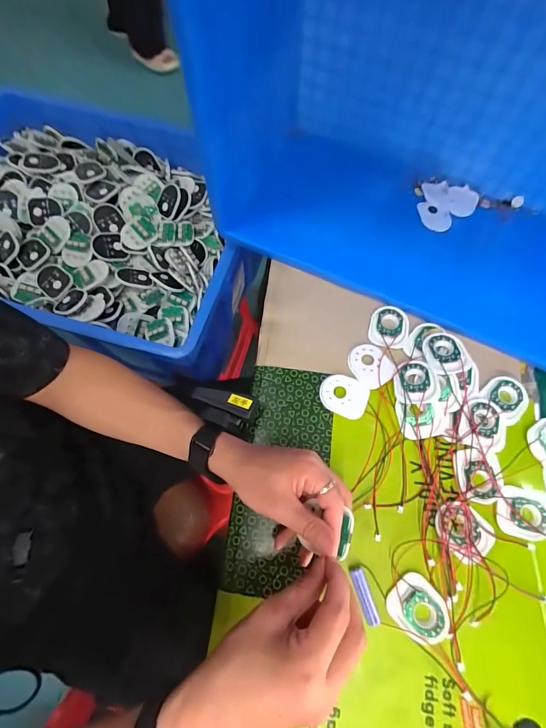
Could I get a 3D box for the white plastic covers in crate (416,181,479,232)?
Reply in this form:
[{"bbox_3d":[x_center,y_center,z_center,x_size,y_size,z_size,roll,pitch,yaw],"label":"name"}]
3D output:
[{"bbox_3d":[0.244,-0.232,0.484,0.086,0.014,0.072,-34,73,-9],"label":"white plastic covers in crate"}]

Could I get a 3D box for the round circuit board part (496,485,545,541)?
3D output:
[{"bbox_3d":[0.267,0.158,0.359,0.059,0.008,0.050,9,72,5],"label":"round circuit board part"}]

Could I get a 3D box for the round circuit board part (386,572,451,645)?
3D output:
[{"bbox_3d":[0.146,0.241,0.333,0.048,0.004,0.059,-42,75,-12],"label":"round circuit board part"}]

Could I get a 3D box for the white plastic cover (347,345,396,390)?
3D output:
[{"bbox_3d":[0.117,0.002,0.414,0.044,0.004,0.055,-36,73,-10],"label":"white plastic cover"}]

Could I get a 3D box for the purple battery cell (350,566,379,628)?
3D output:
[{"bbox_3d":[0.090,0.228,0.333,0.014,0.012,0.051,-17,71,-4],"label":"purple battery cell"}]

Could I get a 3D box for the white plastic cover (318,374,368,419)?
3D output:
[{"bbox_3d":[0.085,0.038,0.407,0.056,0.006,0.047,19,73,8],"label":"white plastic cover"}]

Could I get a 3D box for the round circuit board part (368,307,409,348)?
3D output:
[{"bbox_3d":[0.149,-0.048,0.434,0.049,0.007,0.060,15,72,7],"label":"round circuit board part"}]

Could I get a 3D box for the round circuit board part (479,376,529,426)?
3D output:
[{"bbox_3d":[0.277,0.039,0.399,0.055,0.012,0.048,-39,74,-11],"label":"round circuit board part"}]

